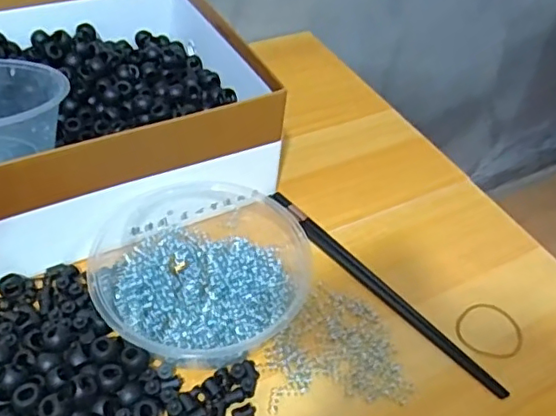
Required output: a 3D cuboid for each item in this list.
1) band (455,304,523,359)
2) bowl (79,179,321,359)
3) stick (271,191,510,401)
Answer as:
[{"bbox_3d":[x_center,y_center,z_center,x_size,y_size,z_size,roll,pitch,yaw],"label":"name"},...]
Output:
[{"bbox_3d":[0.156,0.090,0.425,0.049,0.004,0.045,3,45,-4],"label":"band"},{"bbox_3d":[-0.048,0.040,0.415,0.162,0.047,0.150,3,45,-4],"label":"bowl"},{"bbox_3d":[0.076,0.058,0.445,0.014,0.006,0.233,-30,56,-31],"label":"stick"}]

